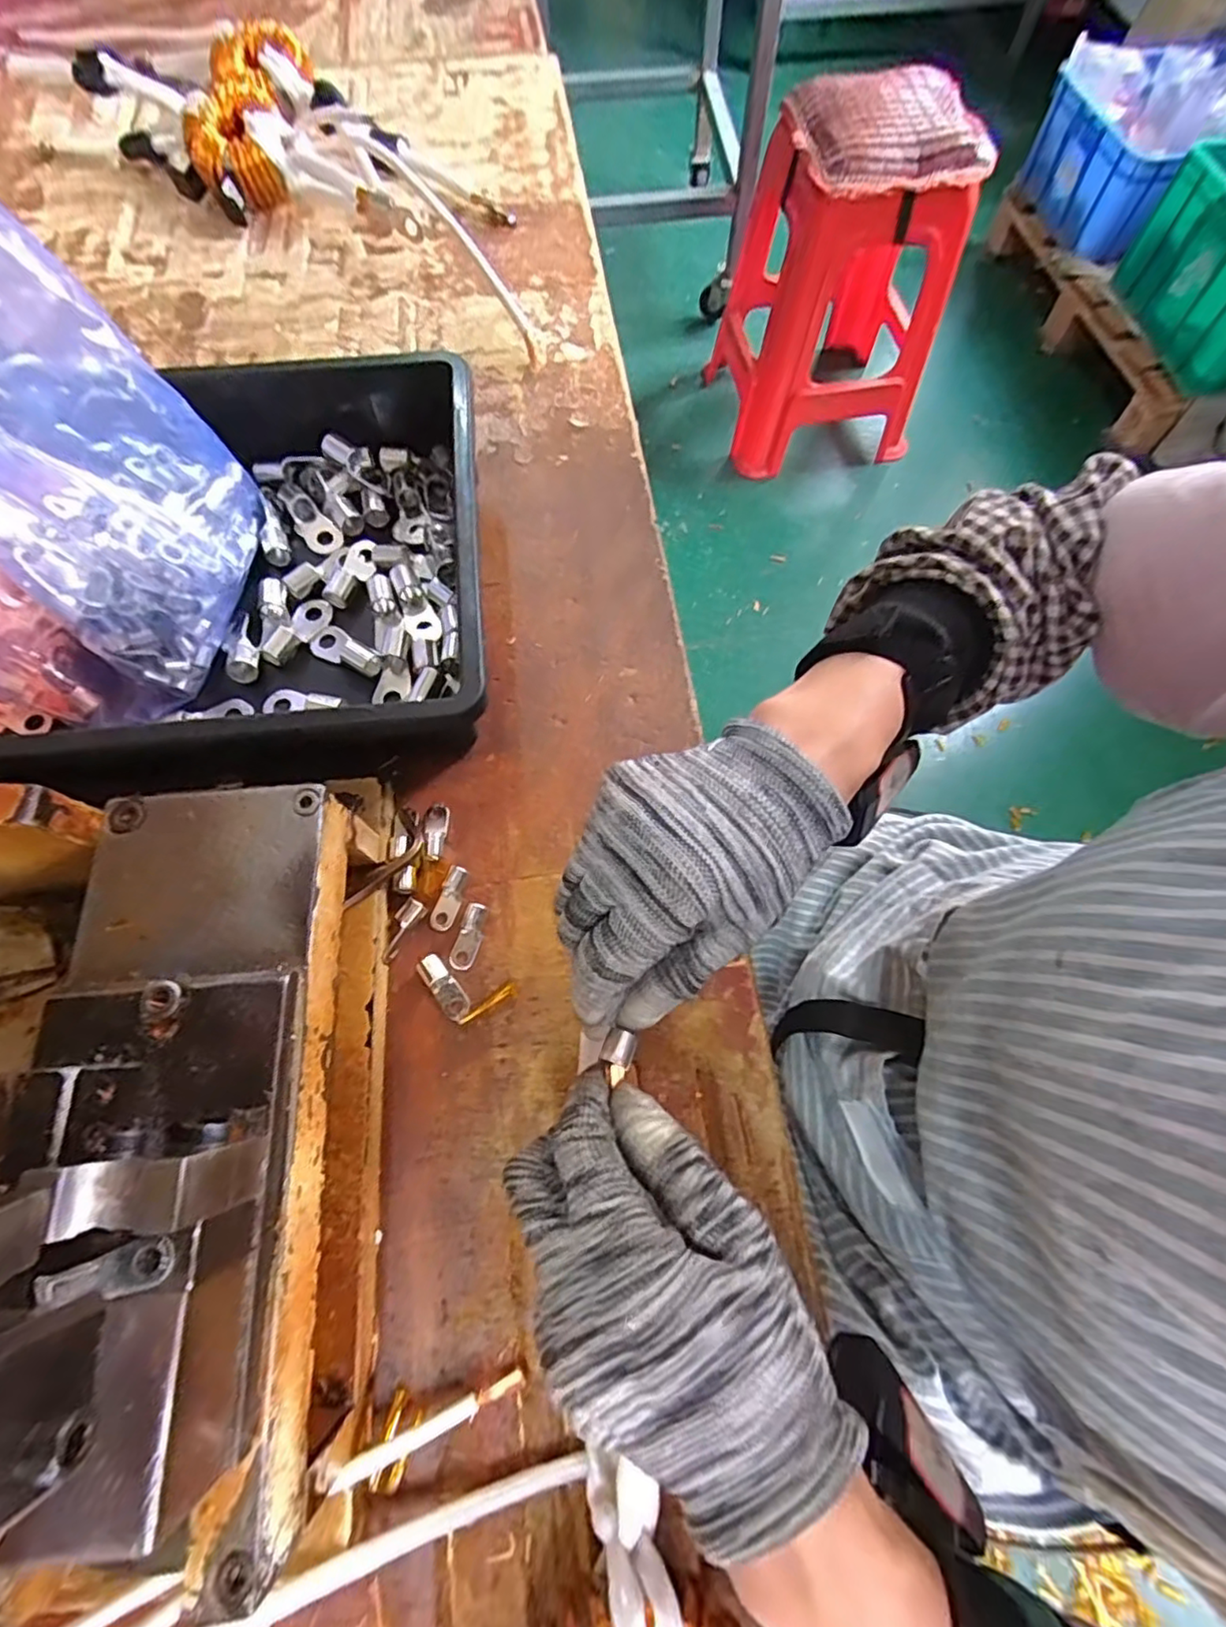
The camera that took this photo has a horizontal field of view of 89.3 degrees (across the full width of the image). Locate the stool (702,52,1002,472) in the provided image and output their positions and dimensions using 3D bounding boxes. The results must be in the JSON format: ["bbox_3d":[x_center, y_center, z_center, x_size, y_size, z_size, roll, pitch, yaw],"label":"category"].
[{"bbox_3d":[0.449,-1.054,1.252,0.408,0.545,0.406,-1,68,-1],"label":"stool"}]

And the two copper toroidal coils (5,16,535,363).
[{"bbox_3d":[-0.217,-0.510,0.492,0.447,0.057,0.161,38,73,12],"label":"two copper toroidal coils"}]

